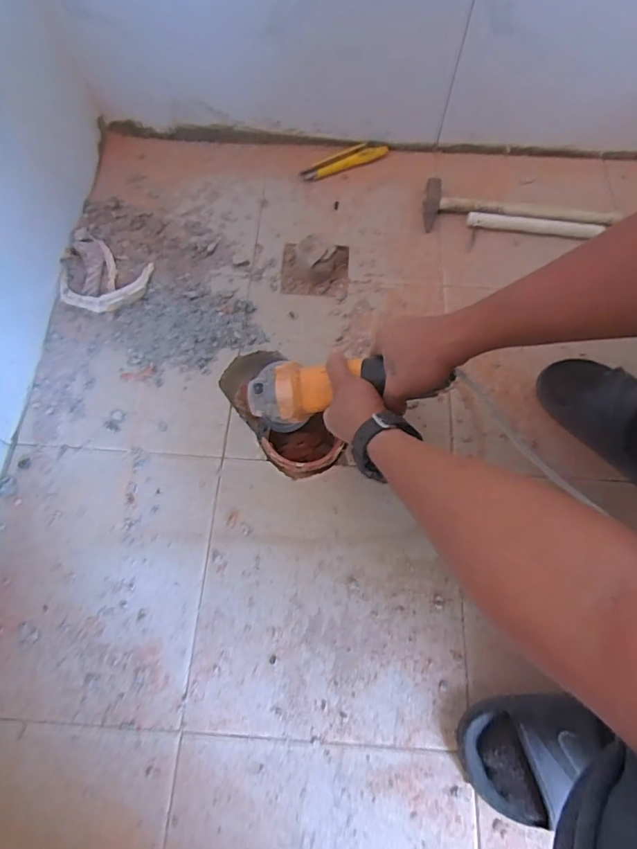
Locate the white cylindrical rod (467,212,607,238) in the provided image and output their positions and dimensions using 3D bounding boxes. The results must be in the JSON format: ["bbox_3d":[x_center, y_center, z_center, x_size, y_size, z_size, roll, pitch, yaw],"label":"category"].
[{"bbox_3d":[0.341,-0.316,0.719,0.206,0.018,0.022,7,66,2],"label":"white cylindrical rod"}]

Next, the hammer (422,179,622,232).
[{"bbox_3d":[0.325,-0.350,0.732,0.306,0.031,0.082,2,66,0],"label":"hammer"}]

